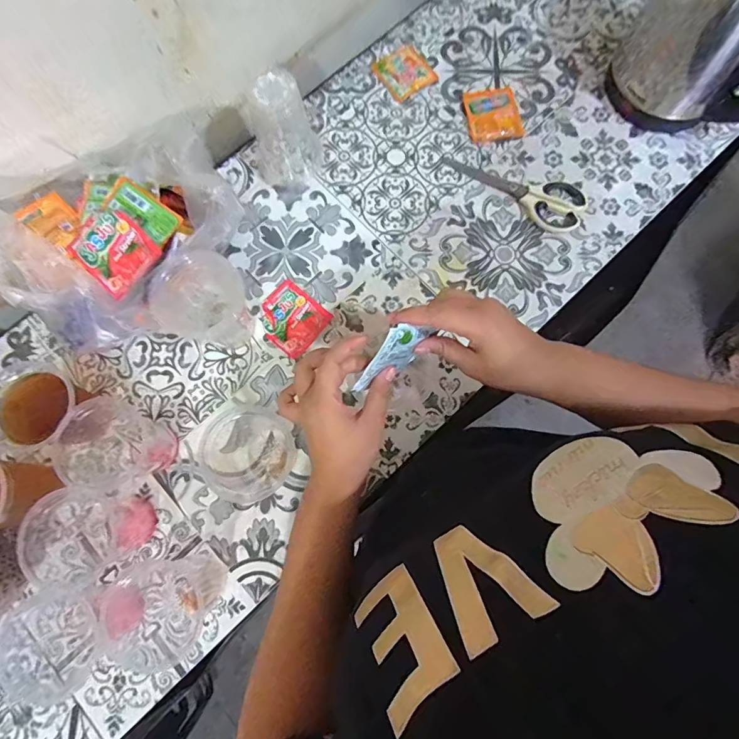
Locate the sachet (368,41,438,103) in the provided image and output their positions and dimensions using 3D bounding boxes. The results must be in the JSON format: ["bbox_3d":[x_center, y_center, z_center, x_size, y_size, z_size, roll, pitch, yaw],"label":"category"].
[{"bbox_3d":[0.051,-0.425,0.613,0.073,0.011,0.076,-31,79,-5],"label":"sachet"}]

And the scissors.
[{"bbox_3d":[0.194,-0.249,0.577,0.192,0.009,0.069,32,80,7],"label":"scissors"}]

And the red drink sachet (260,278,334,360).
[{"bbox_3d":[-0.098,-0.065,0.543,0.079,0.005,0.073,40,81,8],"label":"red drink sachet"}]

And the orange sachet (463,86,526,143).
[{"bbox_3d":[0.172,-0.354,0.598,0.070,0.012,0.082,-8,78,-1],"label":"orange sachet"}]

